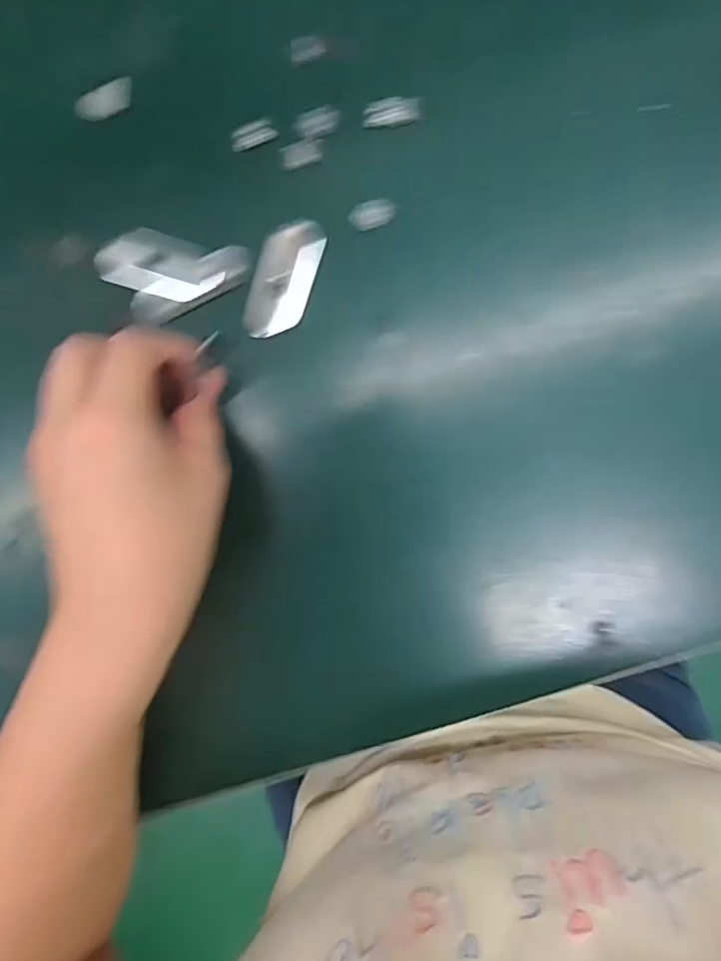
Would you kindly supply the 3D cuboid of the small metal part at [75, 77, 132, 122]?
[{"bbox_3d":[-0.117,-0.174,0.265,0.028,0.006,0.012,-29,93,3],"label":"small metal part"}]

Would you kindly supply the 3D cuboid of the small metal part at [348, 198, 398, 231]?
[{"bbox_3d":[0.006,-0.123,0.265,0.021,0.007,0.010,-24,94,3],"label":"small metal part"}]

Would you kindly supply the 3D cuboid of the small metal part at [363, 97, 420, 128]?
[{"bbox_3d":[0.014,-0.167,0.261,0.025,0.004,0.011,-5,94,2],"label":"small metal part"}]

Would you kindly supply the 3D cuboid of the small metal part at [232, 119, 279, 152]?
[{"bbox_3d":[-0.049,-0.159,0.263,0.021,0.004,0.011,-23,94,3],"label":"small metal part"}]

